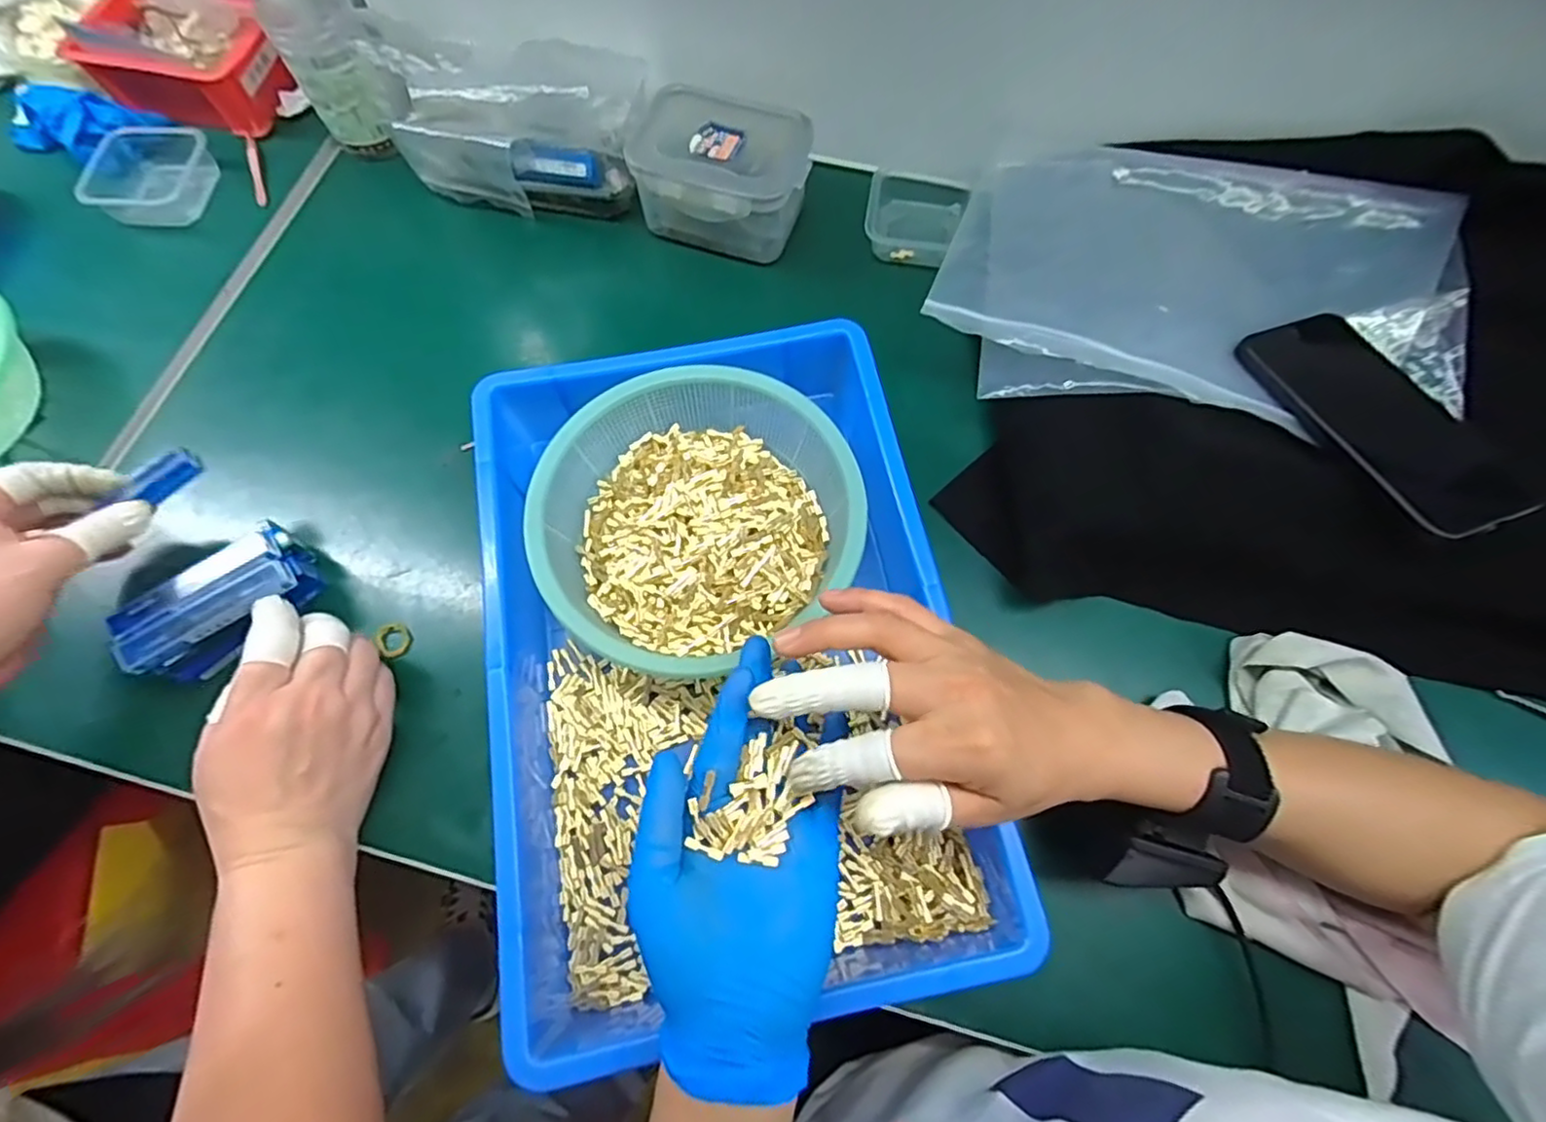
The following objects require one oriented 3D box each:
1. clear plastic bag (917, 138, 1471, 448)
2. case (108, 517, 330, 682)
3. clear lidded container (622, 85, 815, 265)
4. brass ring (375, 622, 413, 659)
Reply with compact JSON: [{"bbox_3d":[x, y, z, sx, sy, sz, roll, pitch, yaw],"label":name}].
[{"bbox_3d":[0.277,-0.180,0.430,0.323,0.038,0.201,15,73,5],"label":"clear plastic bag"},{"bbox_3d":[-0.323,0.025,0.383,0.093,0.042,0.051,-40,77,-11],"label":"case"},{"bbox_3d":[-0.038,-0.290,0.495,0.124,0.063,0.093,15,73,4],"label":"clear lidded container"},{"bbox_3d":[-0.235,0.049,0.404,0.023,0.005,0.022,0,73,0],"label":"brass ring"}]

